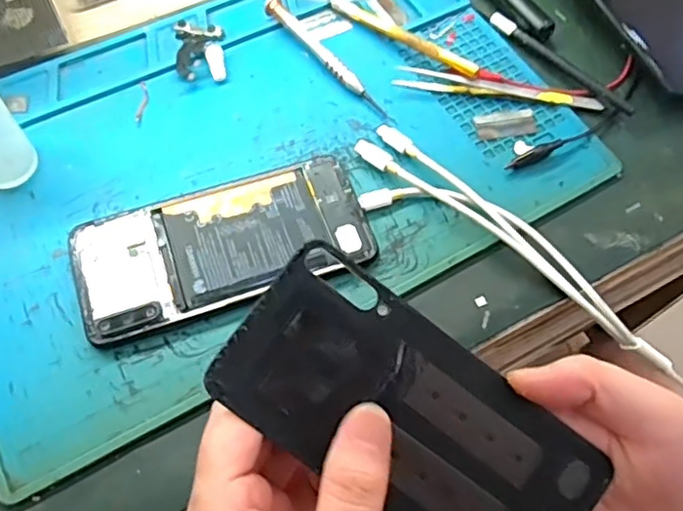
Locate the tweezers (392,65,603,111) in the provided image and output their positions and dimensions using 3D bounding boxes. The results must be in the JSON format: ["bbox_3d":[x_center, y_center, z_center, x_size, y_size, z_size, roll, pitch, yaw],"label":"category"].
[{"bbox_3d":[0.102,-0.109,0.401,0.131,0.011,0.017,12,65,3],"label":"tweezers"}]

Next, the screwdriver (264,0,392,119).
[{"bbox_3d":[-0.011,-0.130,0.405,0.010,0.009,0.119,-36,72,-18],"label":"screwdriver"}]

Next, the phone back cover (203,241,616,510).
[{"bbox_3d":[0.029,0.065,0.239,0.152,0.005,0.070,38,83,-4],"label":"phone back cover"}]

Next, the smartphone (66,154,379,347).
[{"bbox_3d":[-0.064,-0.006,0.341,0.157,0.010,0.071,-18,67,-11],"label":"smartphone"}]

